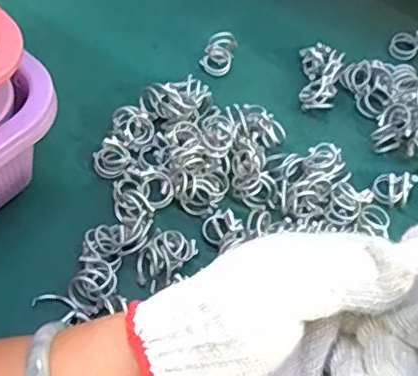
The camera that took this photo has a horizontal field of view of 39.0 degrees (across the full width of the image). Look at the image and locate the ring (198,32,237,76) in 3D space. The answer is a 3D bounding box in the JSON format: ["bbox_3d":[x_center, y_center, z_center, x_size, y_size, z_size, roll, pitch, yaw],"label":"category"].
[{"bbox_3d":[0.011,-0.109,0.475,0.032,0.023,0.021,-26,60,-17],"label":"ring"}]

